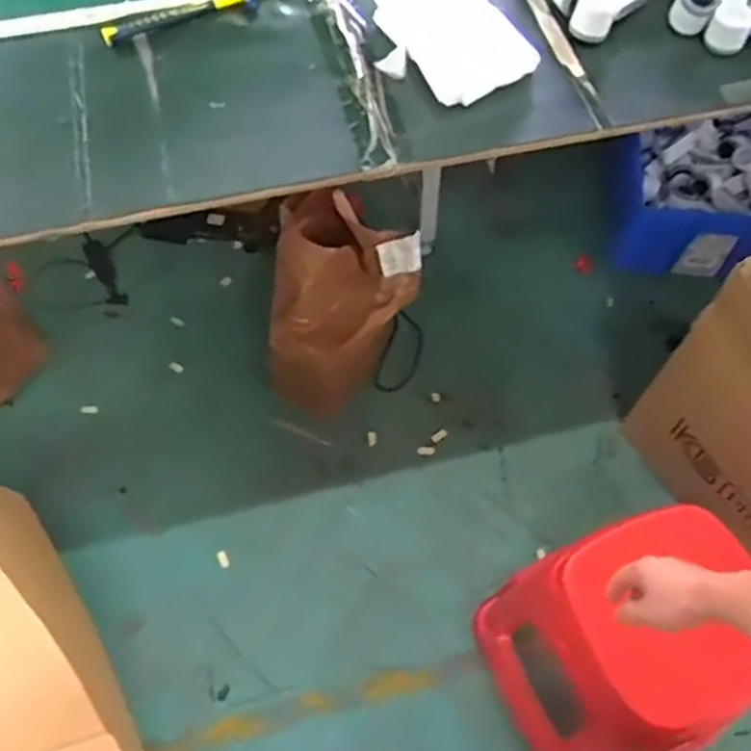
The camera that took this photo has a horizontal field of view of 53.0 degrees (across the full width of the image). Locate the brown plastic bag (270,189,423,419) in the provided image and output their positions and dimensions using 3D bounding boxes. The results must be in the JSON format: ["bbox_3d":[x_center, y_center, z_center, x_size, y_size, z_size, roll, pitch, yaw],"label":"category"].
[{"bbox_3d":[-0.075,-0.124,1.515,0.289,0.429,0.224,-28,64,-15],"label":"brown plastic bag"}]

